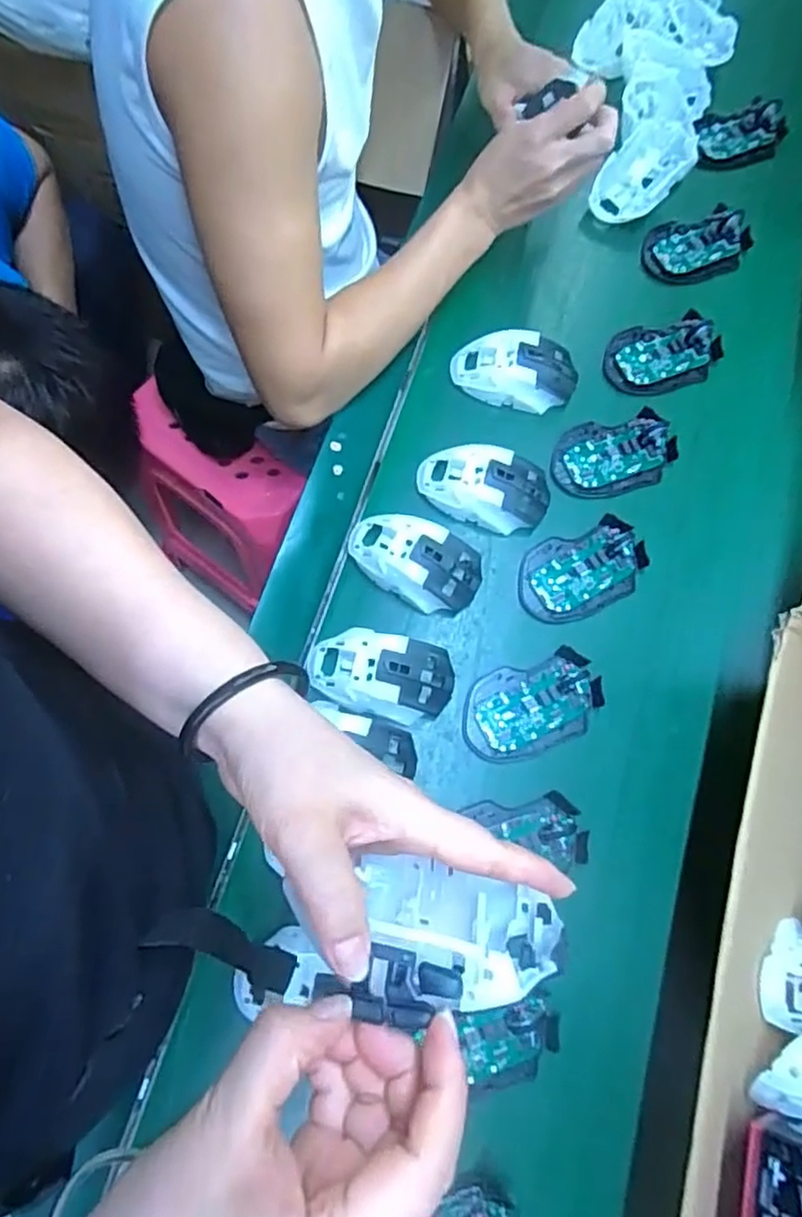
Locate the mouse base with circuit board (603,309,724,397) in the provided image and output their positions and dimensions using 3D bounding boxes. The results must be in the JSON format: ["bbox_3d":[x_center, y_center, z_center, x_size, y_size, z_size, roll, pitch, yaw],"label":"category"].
[{"bbox_3d":[0.255,-0.248,0.638,0.113,0.022,0.070,-11,75,-7],"label":"mouse base with circuit board"}]

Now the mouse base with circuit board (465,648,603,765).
[{"bbox_3d":[0.107,0.080,0.539,0.114,0.013,0.072,-17,76,-8],"label":"mouse base with circuit board"}]

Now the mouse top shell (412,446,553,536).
[{"bbox_3d":[0.073,-0.109,0.583,0.118,0.037,0.068,13,74,0],"label":"mouse top shell"}]

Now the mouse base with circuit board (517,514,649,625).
[{"bbox_3d":[0.158,-0.033,0.575,0.116,0.014,0.074,-19,76,-9],"label":"mouse base with circuit board"}]

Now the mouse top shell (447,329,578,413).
[{"bbox_3d":[0.107,-0.220,0.618,0.113,0.036,0.064,1,74,-4],"label":"mouse top shell"}]

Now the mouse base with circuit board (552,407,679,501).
[{"bbox_3d":[0.194,-0.142,0.606,0.112,0.018,0.072,-16,76,-8],"label":"mouse base with circuit board"}]

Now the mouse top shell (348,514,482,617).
[{"bbox_3d":[0.011,-0.041,0.561,0.116,0.037,0.071,17,74,1],"label":"mouse top shell"}]

